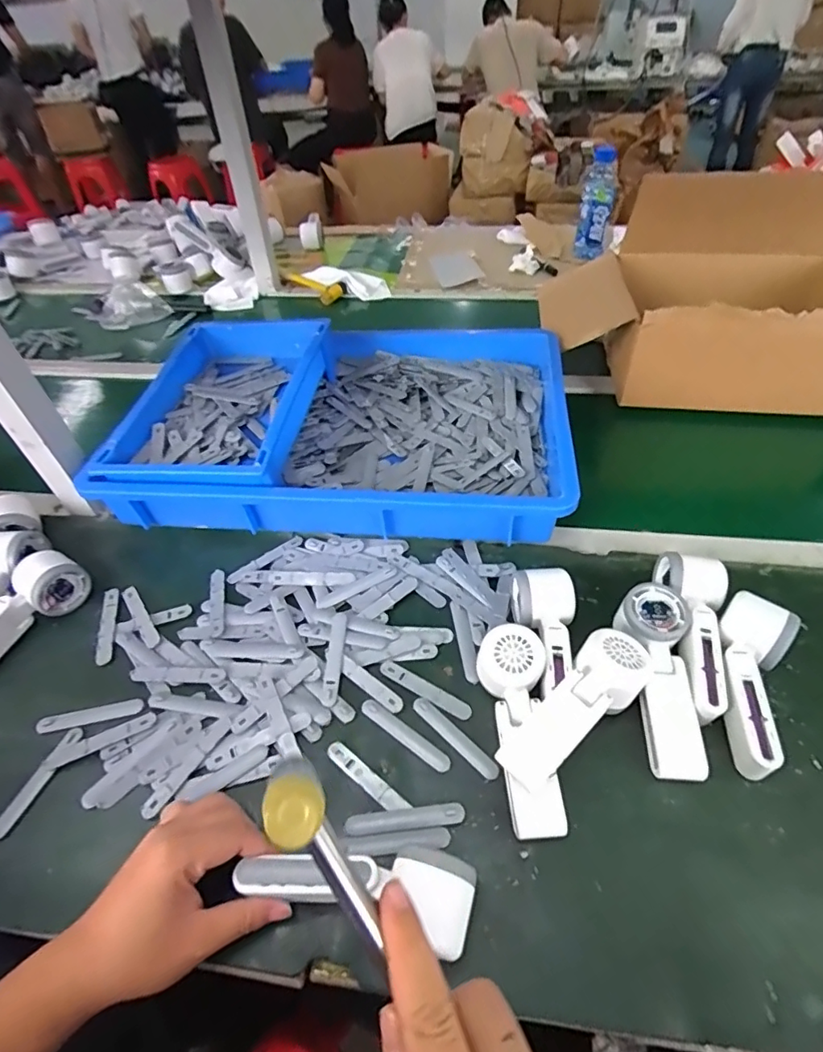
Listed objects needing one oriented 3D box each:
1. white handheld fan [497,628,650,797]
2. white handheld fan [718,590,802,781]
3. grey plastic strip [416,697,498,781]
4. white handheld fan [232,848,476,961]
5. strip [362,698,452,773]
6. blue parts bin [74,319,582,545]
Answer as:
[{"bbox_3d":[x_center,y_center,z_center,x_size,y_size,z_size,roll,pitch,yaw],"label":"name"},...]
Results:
[{"bbox_3d":[0.141,0.160,0.453,0.165,0.056,0.058,-35,54,-26],"label":"white handheld fan"},{"bbox_3d":[0.301,0.136,0.465,0.058,0.052,0.160,18,50,19],"label":"white handheld fan"},{"bbox_3d":[0.040,0.193,0.477,0.095,0.006,0.018,34,57,30],"label":"grey plastic strip"},{"bbox_3d":[-0.041,0.265,0.371,0.168,0.035,0.056,-4,47,9],"label":"white handheld fan"},{"bbox_3d":[-0.006,0.191,0.479,0.096,0.004,0.016,28,54,26],"label":"strip"},{"bbox_3d":[-0.083,-0.149,0.714,0.556,0.104,0.394,3,47,7],"label":"blue parts bin"}]

